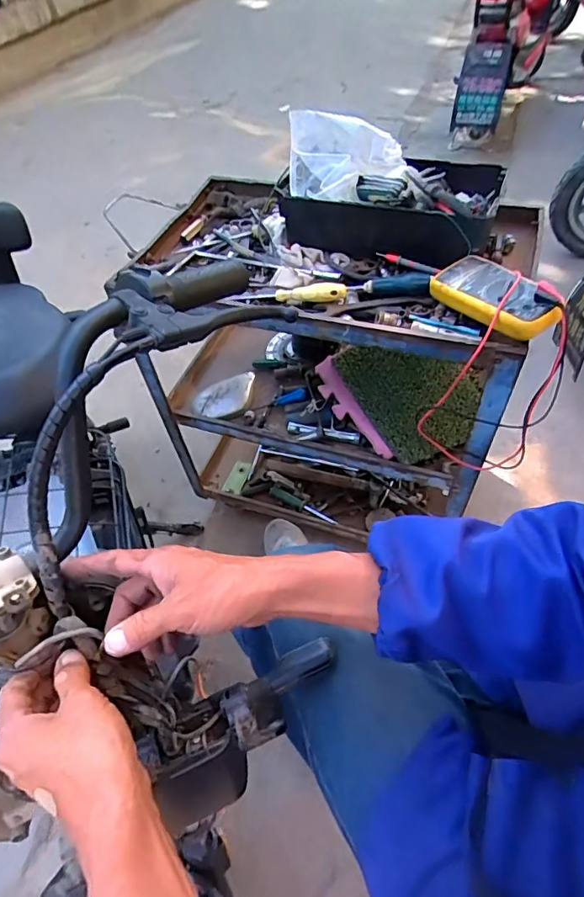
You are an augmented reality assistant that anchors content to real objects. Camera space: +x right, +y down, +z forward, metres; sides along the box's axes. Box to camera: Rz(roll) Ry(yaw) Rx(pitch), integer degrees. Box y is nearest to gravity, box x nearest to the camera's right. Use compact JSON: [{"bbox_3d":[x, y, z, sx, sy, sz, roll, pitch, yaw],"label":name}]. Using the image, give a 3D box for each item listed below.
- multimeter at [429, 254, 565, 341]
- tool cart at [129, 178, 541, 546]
[{"bbox_3d":[0.269,-0.204,0.646,0.086,0.040,0.174,-37,51,-6],"label":"multimeter"},{"bbox_3d":[0.080,-0.136,1.049,0.651,0.628,0.364,13,55,16],"label":"tool cart"}]

